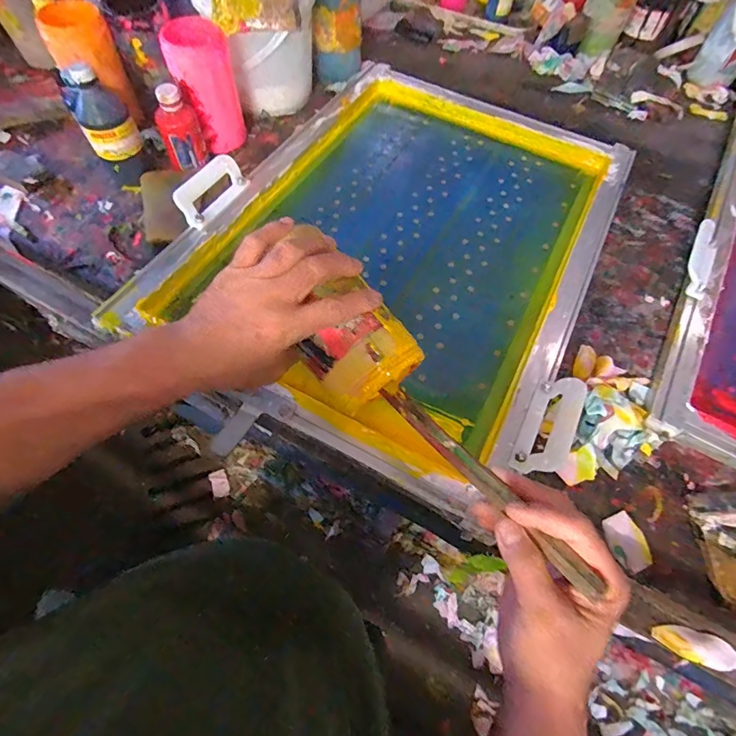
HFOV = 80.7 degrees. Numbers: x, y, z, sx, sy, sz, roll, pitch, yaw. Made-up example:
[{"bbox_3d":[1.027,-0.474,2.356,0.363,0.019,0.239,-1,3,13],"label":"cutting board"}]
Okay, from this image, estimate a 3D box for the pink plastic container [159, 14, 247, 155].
[{"bbox_3d":[-0.256,-0.445,0.696,0.095,0.168,0.095,-17,65,-10],"label":"pink plastic container"}]

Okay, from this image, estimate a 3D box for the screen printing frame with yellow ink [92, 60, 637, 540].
[{"bbox_3d":[0.064,-0.220,0.654,0.550,0.046,0.767,23,59,7],"label":"screen printing frame with yellow ink"}]

